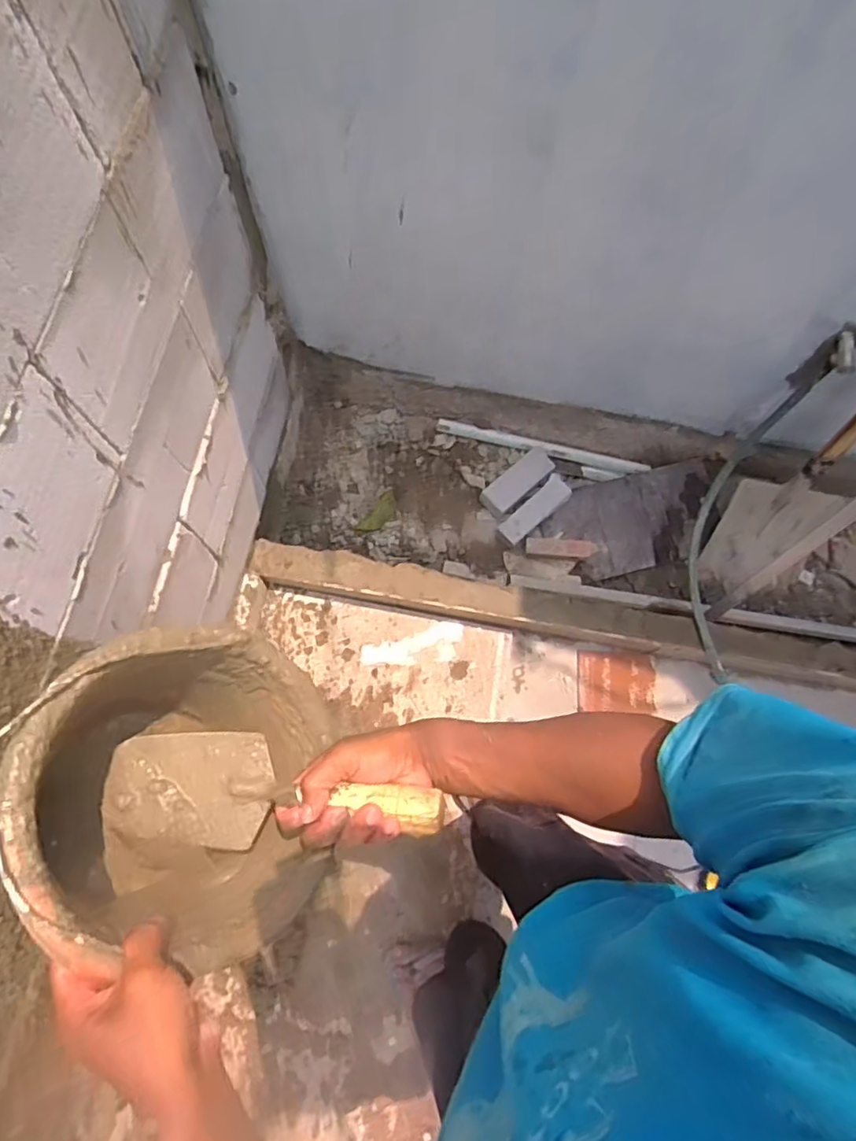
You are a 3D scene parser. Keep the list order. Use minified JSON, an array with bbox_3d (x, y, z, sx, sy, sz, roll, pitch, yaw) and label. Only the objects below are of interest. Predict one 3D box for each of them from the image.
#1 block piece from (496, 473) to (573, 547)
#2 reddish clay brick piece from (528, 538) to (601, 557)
[{"bbox_3d":[0.265,-0.147,1.498,0.202,0.054,0.068,-42,79,-13],"label":"block piece"},{"bbox_3d":[0.322,-0.056,1.461,0.164,0.028,0.037,4,73,13],"label":"reddish clay brick piece"}]

